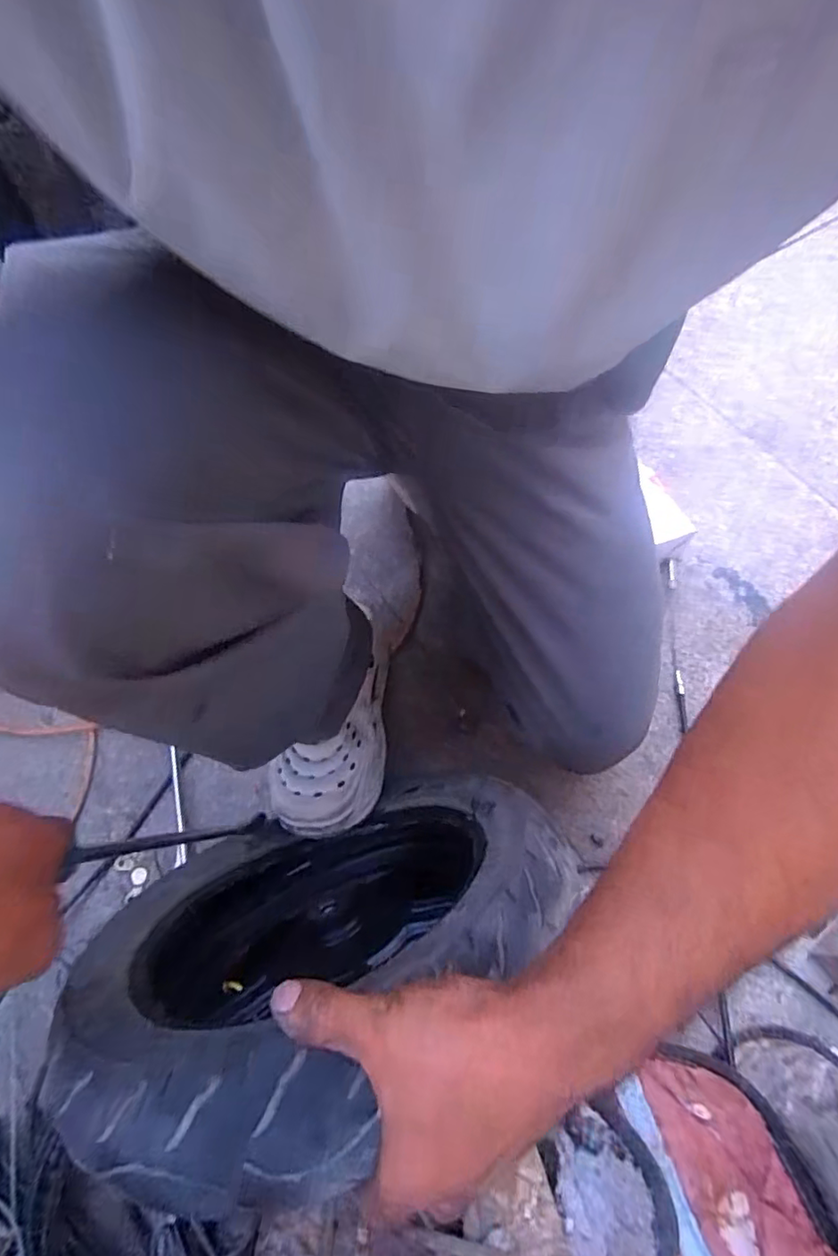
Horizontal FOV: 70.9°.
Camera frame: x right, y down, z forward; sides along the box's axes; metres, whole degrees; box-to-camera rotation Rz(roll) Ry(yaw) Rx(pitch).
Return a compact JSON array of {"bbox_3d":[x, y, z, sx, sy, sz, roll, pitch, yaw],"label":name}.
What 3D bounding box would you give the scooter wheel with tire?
[{"bbox_3d":[-0.063,0.221,0.434,0.315,0.343,0.105,-21,92,-16],"label":"scooter wheel with tire"}]

